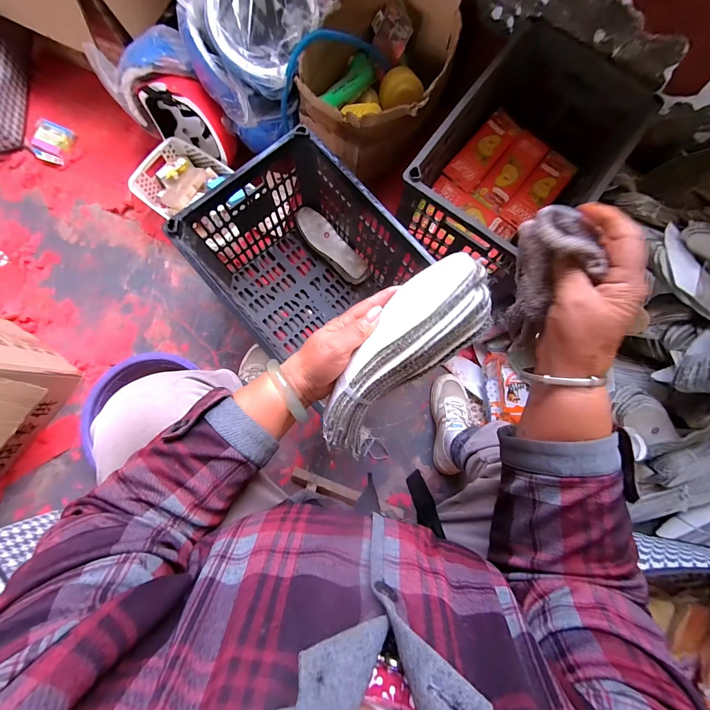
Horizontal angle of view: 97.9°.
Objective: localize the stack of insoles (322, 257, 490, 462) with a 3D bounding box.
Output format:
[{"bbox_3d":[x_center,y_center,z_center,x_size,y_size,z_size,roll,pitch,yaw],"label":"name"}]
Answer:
[{"bbox_3d":[0.037,0.008,0.295,0.079,0.055,0.221,40,108,4],"label":"stack of insoles"}]

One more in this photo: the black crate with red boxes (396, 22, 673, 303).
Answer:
[{"bbox_3d":[0.367,-0.432,0.716,0.330,0.213,0.571,37,84,4],"label":"black crate with red boxes"}]

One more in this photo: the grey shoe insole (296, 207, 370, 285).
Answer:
[{"bbox_3d":[-0.059,-0.283,0.818,0.229,0.064,0.071,45,84,5],"label":"grey shoe insole"}]

